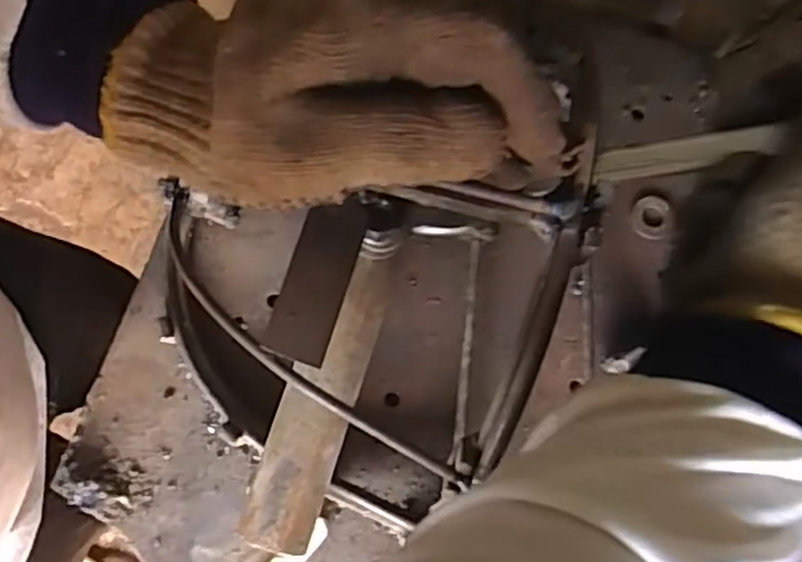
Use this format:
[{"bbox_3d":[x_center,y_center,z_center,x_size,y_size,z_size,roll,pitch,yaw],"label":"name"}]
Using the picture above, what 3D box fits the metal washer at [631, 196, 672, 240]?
[{"bbox_3d":[0.142,-0.036,0.394,0.024,0.006,0.024,0,77,0],"label":"metal washer"}]

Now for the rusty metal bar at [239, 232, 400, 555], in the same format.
[{"bbox_3d":[-0.035,0.047,0.311,0.031,0.021,0.141,16,77,4],"label":"rusty metal bar"}]

